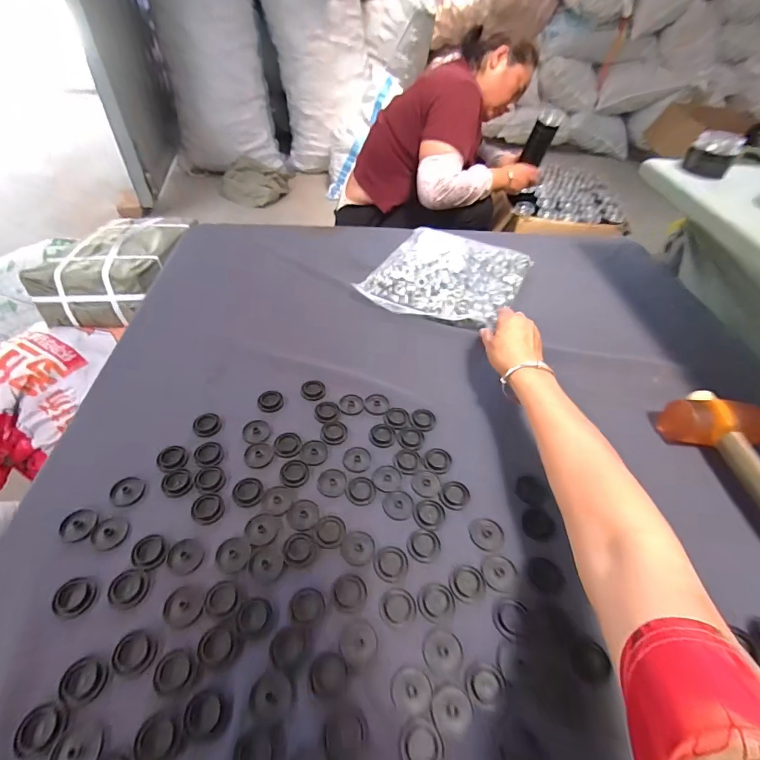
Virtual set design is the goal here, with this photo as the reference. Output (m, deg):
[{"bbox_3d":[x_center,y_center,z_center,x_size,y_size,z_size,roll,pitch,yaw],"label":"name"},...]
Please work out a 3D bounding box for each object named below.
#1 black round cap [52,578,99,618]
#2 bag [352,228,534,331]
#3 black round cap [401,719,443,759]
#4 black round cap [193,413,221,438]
[{"bbox_3d":[-0.276,0.195,0.364,0.036,0.004,0.032,14,48,9],"label":"black round cap"},{"bbox_3d":[0.122,-0.187,0.720,0.232,0.032,0.252,25,50,18],"label":"bag"},{"bbox_3d":[0.032,0.280,0.309,0.030,0.004,0.030,2,47,-2],"label":"black round cap"},{"bbox_3d":[-0.213,0.056,0.499,0.032,0.012,0.026,-21,52,-22],"label":"black round cap"}]

